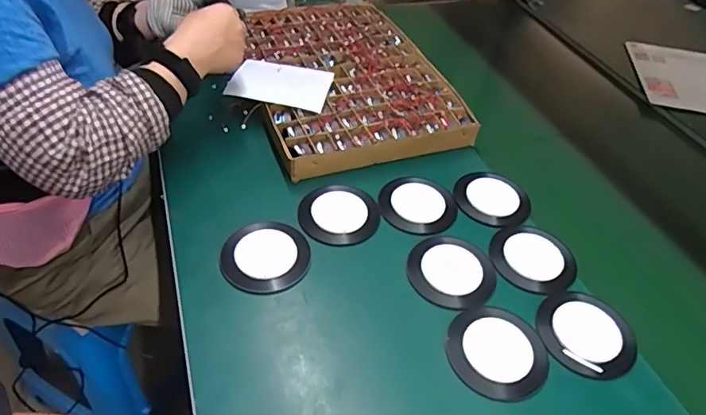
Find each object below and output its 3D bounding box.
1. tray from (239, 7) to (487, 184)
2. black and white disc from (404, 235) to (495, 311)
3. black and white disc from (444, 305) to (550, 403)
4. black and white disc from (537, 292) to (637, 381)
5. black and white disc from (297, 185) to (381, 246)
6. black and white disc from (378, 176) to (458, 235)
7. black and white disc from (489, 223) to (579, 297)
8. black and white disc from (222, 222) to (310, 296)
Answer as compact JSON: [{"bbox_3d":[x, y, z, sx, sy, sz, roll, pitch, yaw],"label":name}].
[{"bbox_3d":[-0.012,-0.214,0.804,0.283,0.053,0.407,-11,47,-15],"label":"tray"},{"bbox_3d":[0.113,0.070,0.563,0.097,0.007,0.100,3,45,-3],"label":"black and white disc"},{"bbox_3d":[0.145,0.143,0.496,0.098,0.006,0.098,3,45,-3],"label":"black and white disc"},{"bbox_3d":[0.242,0.130,0.517,0.091,0.010,0.097,3,45,-3],"label":"black and white disc"},{"bbox_3d":[-0.016,0.008,0.612,0.096,0.011,0.088,3,45,-3],"label":"black and white disc"},{"bbox_3d":[0.084,-0.006,0.635,0.097,0.008,0.089,5,45,0],"label":"black and white disc"},{"bbox_3d":[0.211,0.059,0.582,0.089,0.012,0.096,3,45,-3],"label":"black and white disc"},{"bbox_3d":[-0.098,0.054,0.561,0.093,0.009,0.096,3,45,-3],"label":"black and white disc"}]

